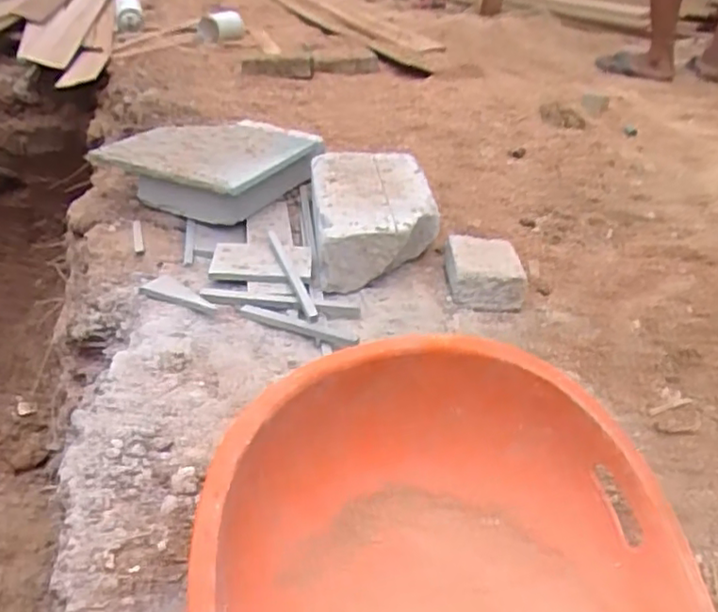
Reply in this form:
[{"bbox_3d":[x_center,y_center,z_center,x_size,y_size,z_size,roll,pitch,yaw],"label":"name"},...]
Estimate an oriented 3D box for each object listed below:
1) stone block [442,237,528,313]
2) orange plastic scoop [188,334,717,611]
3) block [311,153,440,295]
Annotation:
[{"bbox_3d":[0.188,-0.052,1.016,0.109,0.064,0.155,2,29,-6],"label":"stone block"},{"bbox_3d":[0.087,0.223,0.551,0.428,0.190,0.369,-15,39,-21],"label":"orange plastic scoop"},{"bbox_3d":[0.020,-0.164,1.119,0.202,0.106,0.343,3,37,-8],"label":"block"}]

